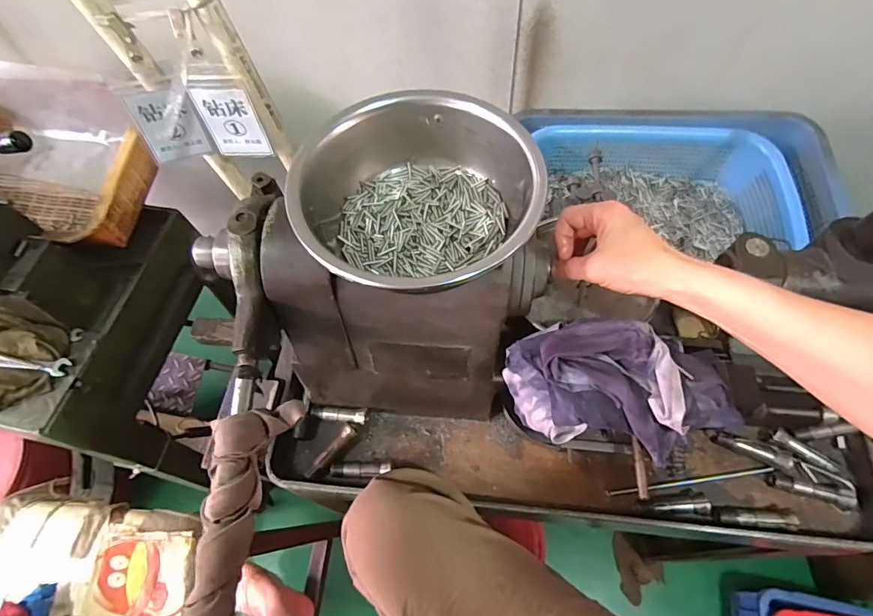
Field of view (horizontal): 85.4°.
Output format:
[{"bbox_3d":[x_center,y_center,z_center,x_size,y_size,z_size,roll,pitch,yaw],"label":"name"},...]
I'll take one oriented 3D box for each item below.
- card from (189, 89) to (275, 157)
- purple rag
[{"bbox_3d":[-0.221,-0.198,0.514,0.063,0.098,0.005,0,64,3],"label":"card"},{"bbox_3d":[0.146,0.059,0.382,0.177,0.066,0.104,12,63,10],"label":"purple rag"}]

